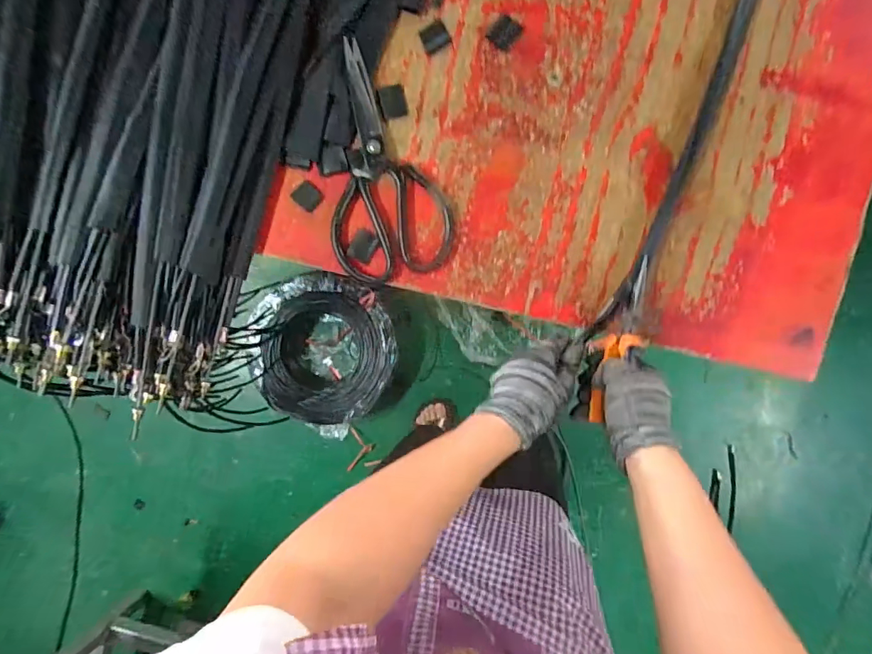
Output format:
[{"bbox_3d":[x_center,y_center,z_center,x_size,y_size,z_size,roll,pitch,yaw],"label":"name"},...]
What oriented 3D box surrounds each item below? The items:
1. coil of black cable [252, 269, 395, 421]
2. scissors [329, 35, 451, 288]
[{"bbox_3d":[-0.283,0.052,1.179,0.353,0.127,0.370,0,92,3],"label":"coil of black cable"},{"bbox_3d":[-0.060,-0.160,0.443,0.115,0.013,0.224,-13,92,3],"label":"scissors"}]

